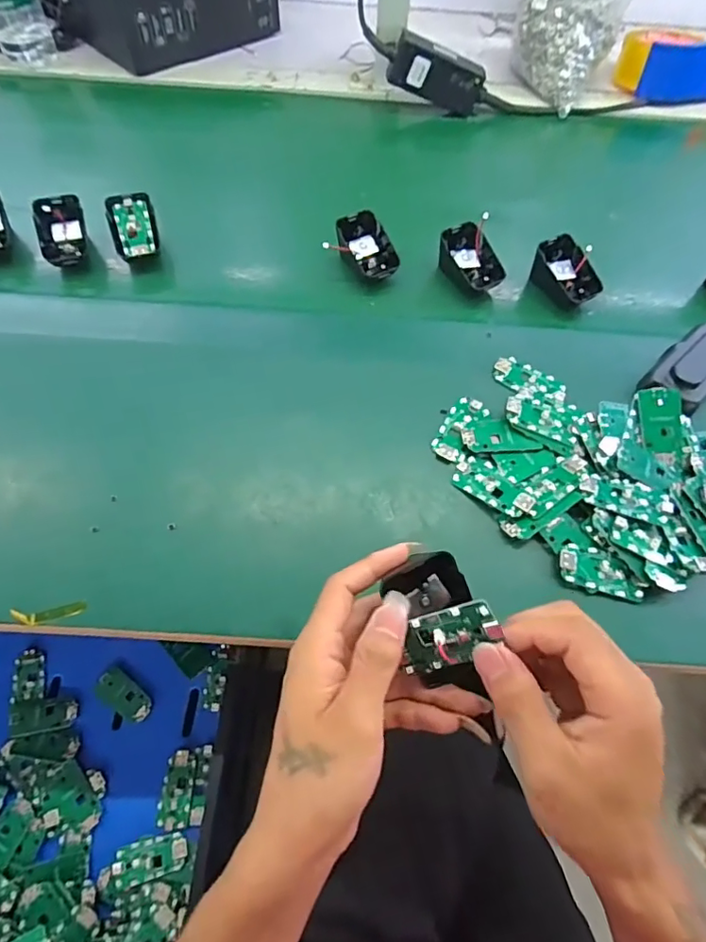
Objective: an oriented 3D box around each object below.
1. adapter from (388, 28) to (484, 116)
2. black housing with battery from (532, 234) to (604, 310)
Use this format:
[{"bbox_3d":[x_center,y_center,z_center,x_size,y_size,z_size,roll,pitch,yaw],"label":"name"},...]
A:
[{"bbox_3d":[0.104,-0.484,0.652,0.118,0.056,0.024,11,60,-20],"label":"adapter"},{"bbox_3d":[0.205,-0.188,0.521,0.053,0.044,0.066,-28,66,-16],"label":"black housing with battery"}]

